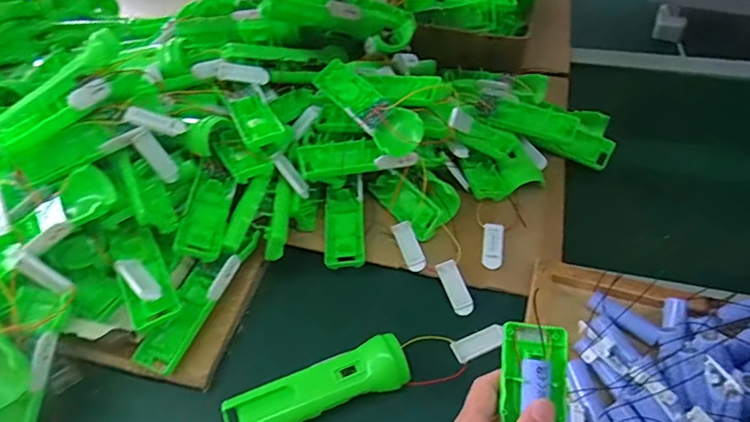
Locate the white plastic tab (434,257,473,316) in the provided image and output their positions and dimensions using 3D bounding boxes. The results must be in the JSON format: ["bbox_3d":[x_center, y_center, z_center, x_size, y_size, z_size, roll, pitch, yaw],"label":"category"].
[{"bbox_3d":[0.083,0.079,0.510,0.021,0.005,0.059,-27,65,9],"label":"white plastic tab"}]

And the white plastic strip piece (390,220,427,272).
[{"bbox_3d":[0.038,0.038,0.535,0.021,0.011,0.056,-19,68,-11],"label":"white plastic strip piece"}]

